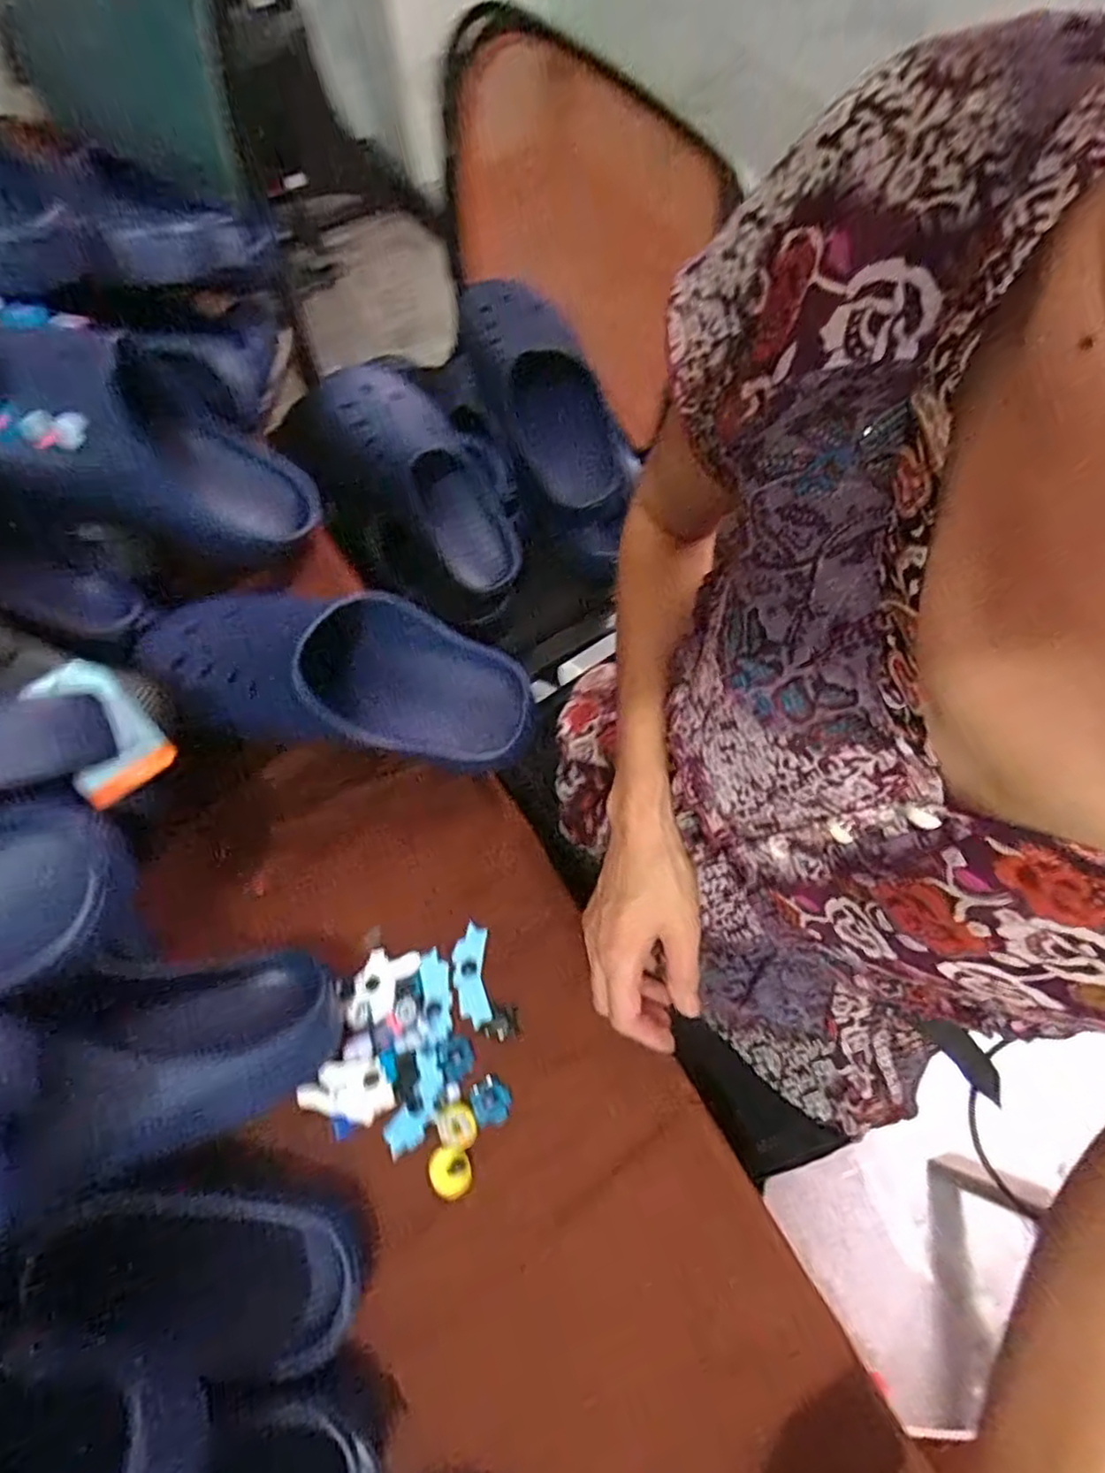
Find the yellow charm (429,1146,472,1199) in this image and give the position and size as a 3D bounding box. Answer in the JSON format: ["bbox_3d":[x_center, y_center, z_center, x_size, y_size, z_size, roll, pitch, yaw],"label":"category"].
[{"bbox_3d":[-0.063,0.268,0.424,0.026,0.004,0.025,-1,68,1],"label":"yellow charm"}]

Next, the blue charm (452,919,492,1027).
[{"bbox_3d":[-0.055,0.160,0.467,0.024,0.004,0.065,-6,68,-1],"label":"blue charm"}]

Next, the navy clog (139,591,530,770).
[{"bbox_3d":[-0.153,-0.053,0.495,0.275,0.083,0.109,11,68,6],"label":"navy clog"}]

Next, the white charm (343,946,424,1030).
[{"bbox_3d":[-0.117,0.166,0.463,0.032,0.005,0.057,29,71,13],"label":"white charm"}]

